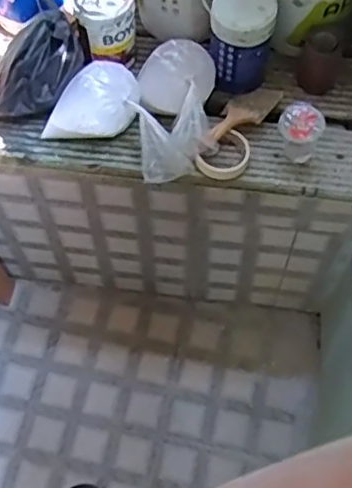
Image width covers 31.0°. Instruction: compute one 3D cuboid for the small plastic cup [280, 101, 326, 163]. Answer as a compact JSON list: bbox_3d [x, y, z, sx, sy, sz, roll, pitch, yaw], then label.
[{"bbox_3d":[0.207,-0.185,1.070,0.072,0.096,0.064,12,63,6],"label":"small plastic cup"}]

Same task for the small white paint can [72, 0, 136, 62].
[{"bbox_3d":[-0.125,-0.396,1.110,0.098,0.111,0.090,0,62,0],"label":"small white paint can"}]

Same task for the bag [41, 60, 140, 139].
[{"bbox_3d":[-0.148,-0.241,1.082,0.172,0.093,0.090,-11,63,-6],"label":"bag"}]

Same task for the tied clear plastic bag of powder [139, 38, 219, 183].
[{"bbox_3d":[0.003,-0.227,1.075,0.134,0.101,0.215,-2,62,-1],"label":"tied clear plastic bag of powder"}]

